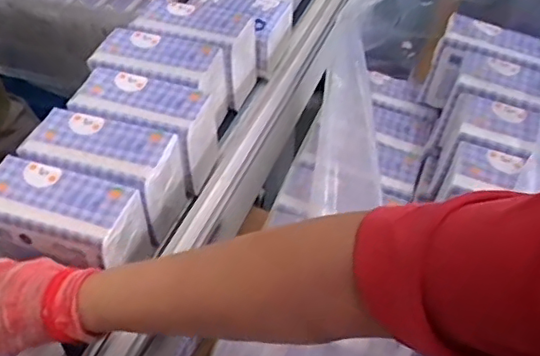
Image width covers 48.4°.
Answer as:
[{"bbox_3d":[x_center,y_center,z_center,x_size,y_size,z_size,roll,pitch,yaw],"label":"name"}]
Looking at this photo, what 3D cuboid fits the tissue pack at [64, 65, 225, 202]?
[{"bbox_3d":[-0.117,-0.043,0.590,0.132,0.098,0.069,16,50,12],"label":"tissue pack"}]

